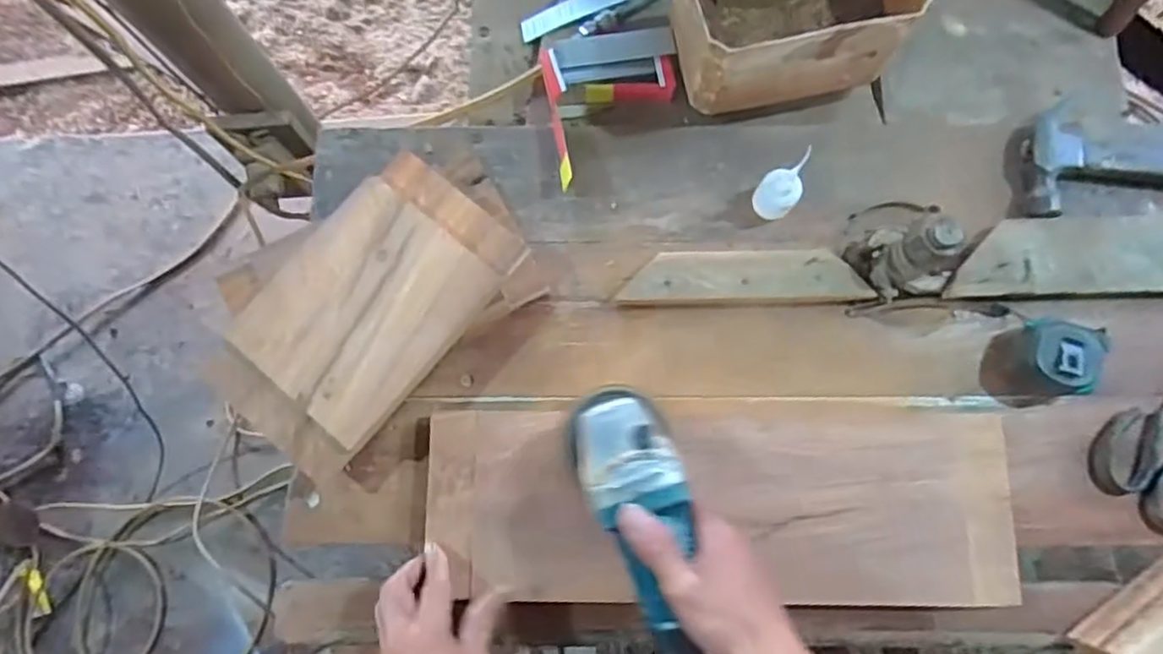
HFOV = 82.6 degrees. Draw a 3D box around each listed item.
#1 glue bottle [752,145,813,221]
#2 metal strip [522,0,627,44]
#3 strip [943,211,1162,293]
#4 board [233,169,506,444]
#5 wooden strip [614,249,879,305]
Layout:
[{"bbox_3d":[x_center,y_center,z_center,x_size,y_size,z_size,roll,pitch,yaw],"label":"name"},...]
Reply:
[{"bbox_3d":[0.180,-0.126,0.596,0.037,0.080,0.039,0,78,2],"label":"glue bottle"},{"bbox_3d":[-0.009,-0.324,0.678,0.113,0.009,0.025,-19,77,12],"label":"metal strip"},{"bbox_3d":[0.506,-0.070,0.600,0.335,0.021,0.078,-3,78,1],"label":"strip"},{"bbox_3d":[-0.183,-0.017,0.566,0.147,0.024,0.188,38,81,9],"label":"board"},{"bbox_3d":[0.147,-0.043,0.594,0.218,0.015,0.051,0,71,-2],"label":"wooden strip"}]

